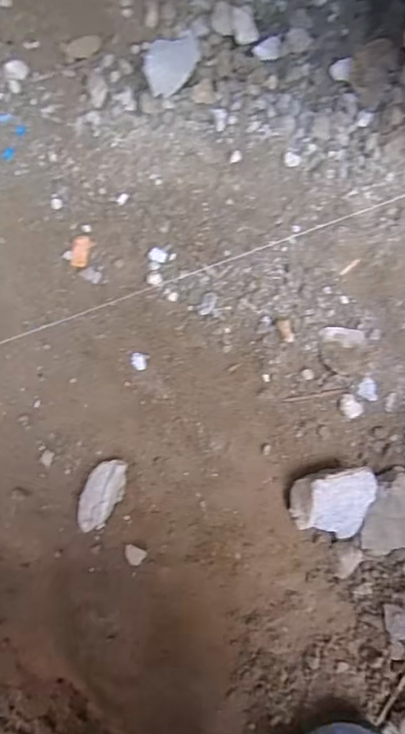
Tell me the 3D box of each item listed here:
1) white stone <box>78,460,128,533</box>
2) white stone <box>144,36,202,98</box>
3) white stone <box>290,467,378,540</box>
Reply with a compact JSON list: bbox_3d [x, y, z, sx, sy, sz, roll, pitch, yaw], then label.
[{"bbox_3d":[-0.081,0.103,0.415,0.029,0.018,0.060,21,90,5],"label":"white stone"},{"bbox_3d":[-0.027,-0.260,0.445,0.043,0.012,0.065,8,69,-1],"label":"white stone"},{"bbox_3d":[0.105,0.111,0.409,0.066,0.029,0.057,-9,87,4],"label":"white stone"}]

